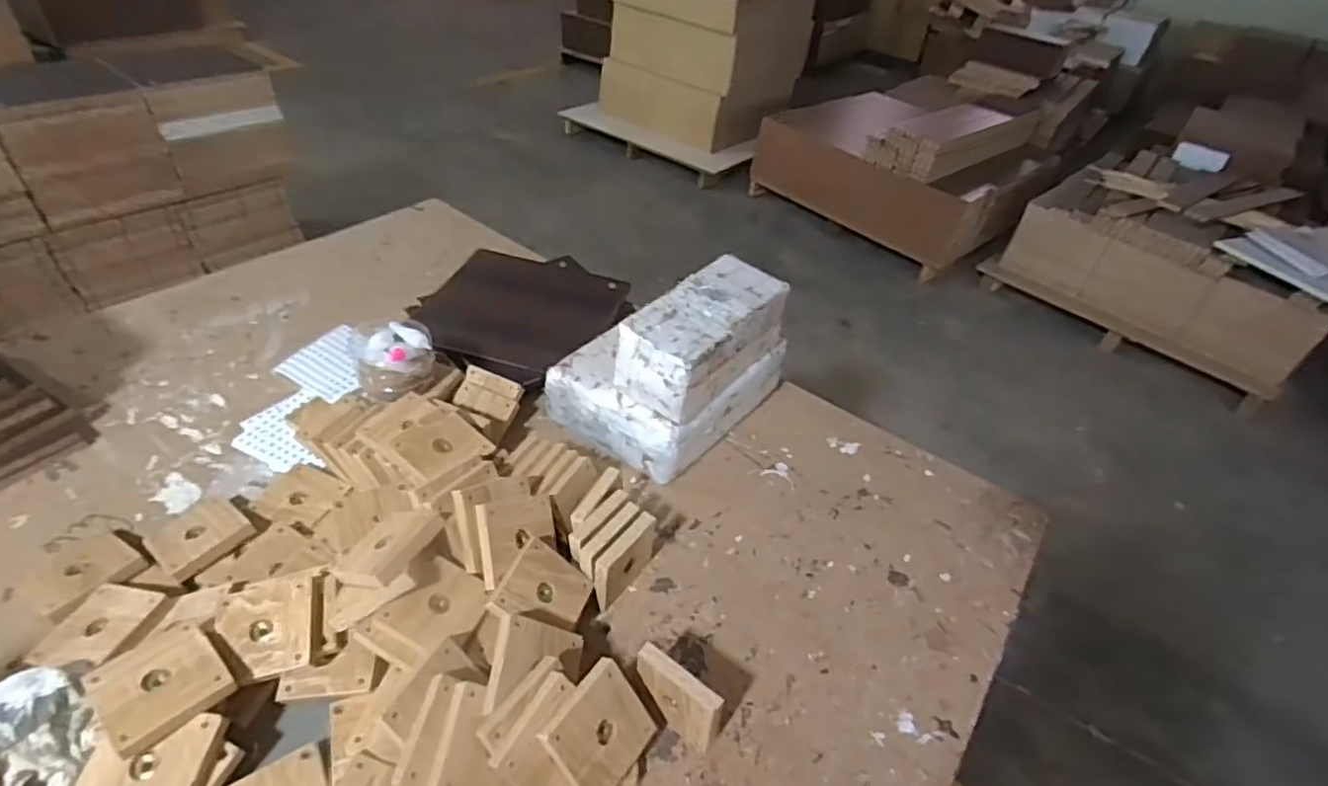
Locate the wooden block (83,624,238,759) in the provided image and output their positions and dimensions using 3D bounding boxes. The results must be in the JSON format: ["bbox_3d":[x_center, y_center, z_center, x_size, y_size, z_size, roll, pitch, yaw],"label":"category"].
[{"bbox_3d":[-0.418,0.241,0.541,0.085,0.019,0.082,32,46,26],"label":"wooden block"}]

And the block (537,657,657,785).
[{"bbox_3d":[-0.051,0.285,0.545,0.013,0.087,0.084,-13,22,48],"label":"block"}]

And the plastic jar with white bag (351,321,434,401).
[{"bbox_3d":[-0.333,-0.039,0.813,0.073,0.086,0.078,4,40,-4],"label":"plastic jar with white bag"}]

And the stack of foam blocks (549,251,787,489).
[{"bbox_3d":[0.009,-0.045,0.869,0.188,0.202,0.269,33,46,26],"label":"stack of foam blocks"}]

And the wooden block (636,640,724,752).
[{"bbox_3d":[0.011,0.277,0.582,0.085,0.091,0.018,32,46,25],"label":"wooden block"}]

